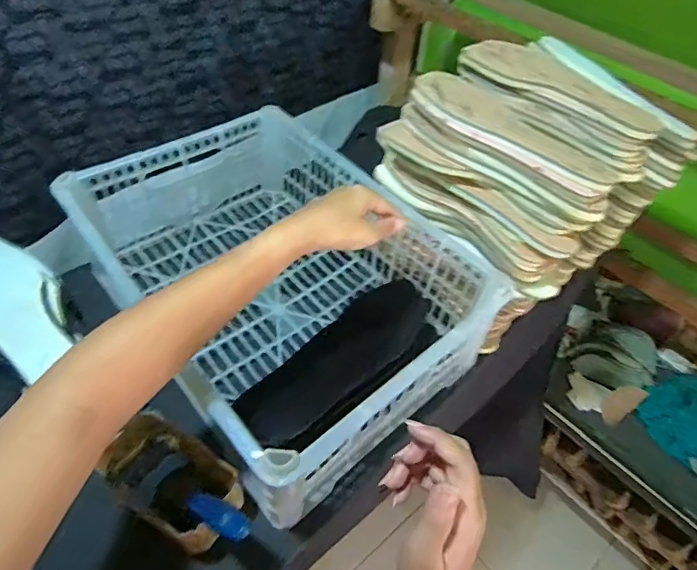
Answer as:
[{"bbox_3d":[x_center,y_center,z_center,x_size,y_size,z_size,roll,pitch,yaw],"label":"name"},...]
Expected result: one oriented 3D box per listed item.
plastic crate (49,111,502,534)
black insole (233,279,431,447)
[{"bbox_3d":[-0.076,-0.019,0.567,0.329,0.150,0.439,-31,58,-28],"label":"plastic crate"},{"bbox_3d":[-0.008,0.079,0.504,0.233,0.015,0.073,-39,78,-19],"label":"black insole"}]

